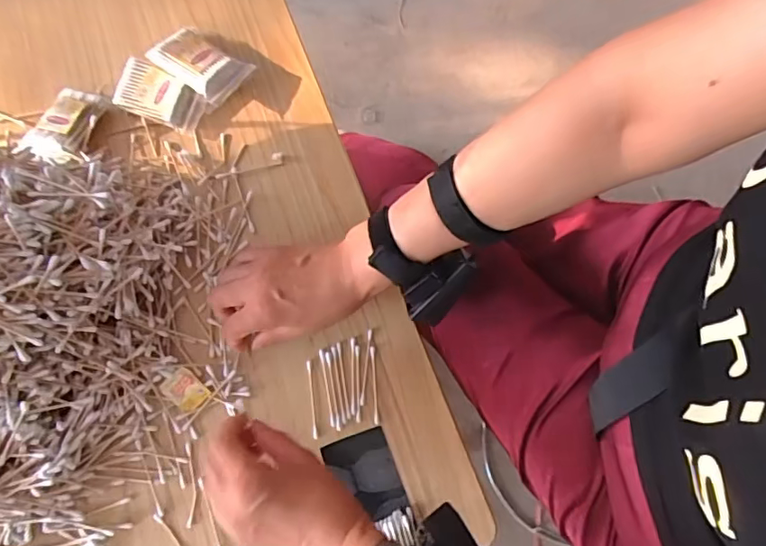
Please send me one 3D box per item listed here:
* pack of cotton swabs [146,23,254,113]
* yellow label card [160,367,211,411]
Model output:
[{"bbox_3d":[-0.195,-0.221,0.581,0.100,0.037,0.064,35,77,9],"label":"pack of cotton swabs"},{"bbox_3d":[-0.184,0.109,0.500,0.038,0.004,0.031,45,85,-8],"label":"yellow label card"}]

